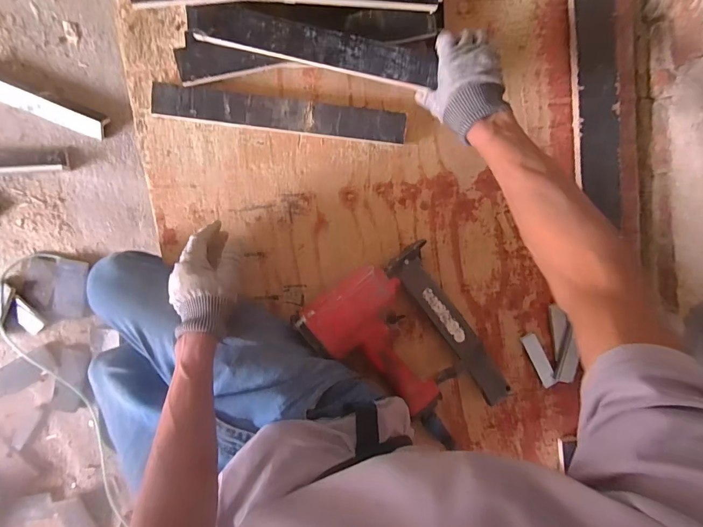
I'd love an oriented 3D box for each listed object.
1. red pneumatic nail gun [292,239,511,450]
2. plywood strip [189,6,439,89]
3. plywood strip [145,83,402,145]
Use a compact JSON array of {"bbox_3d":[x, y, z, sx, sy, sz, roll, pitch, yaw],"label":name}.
[{"bbox_3d":[0.094,0.144,0.622,0.212,0.079,0.336,-35,100,0],"label":"red pneumatic nail gun"},{"bbox_3d":[-0.052,-0.310,0.551,0.350,0.012,0.051,9,100,-7],"label":"plywood strip"},{"bbox_3d":[-0.103,-0.222,0.583,0.368,0.020,0.045,4,95,-8],"label":"plywood strip"}]

